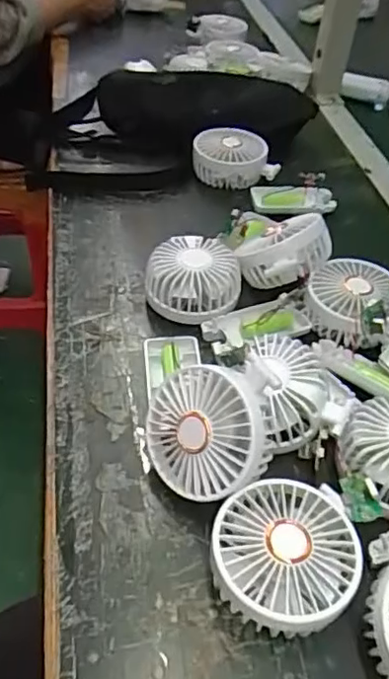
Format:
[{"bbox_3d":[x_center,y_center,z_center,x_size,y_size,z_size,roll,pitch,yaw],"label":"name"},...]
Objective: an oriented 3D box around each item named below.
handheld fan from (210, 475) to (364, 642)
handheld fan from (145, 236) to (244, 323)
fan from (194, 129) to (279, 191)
[{"bbox_3d":[0.054,0.132,0.360,0.086,0.047,0.096,16,46,8],"label":"handheld fan"},{"bbox_3d":[-0.001,-0.053,0.529,0.083,0.047,0.075,7,45,-1],"label":"handheld fan"},{"bbox_3d":[0.048,-0.216,0.697,0.102,0.044,0.077,4,45,-4],"label":"fan"}]

